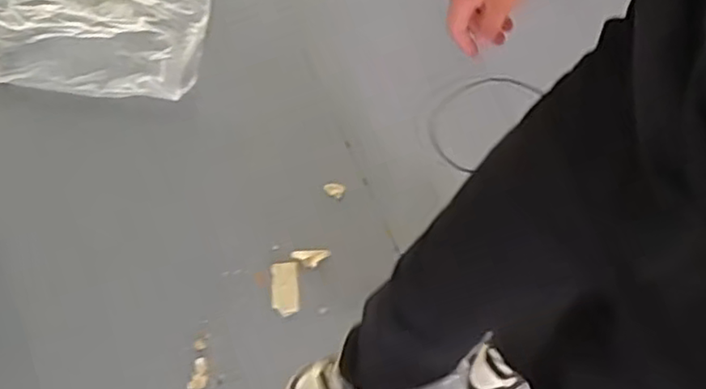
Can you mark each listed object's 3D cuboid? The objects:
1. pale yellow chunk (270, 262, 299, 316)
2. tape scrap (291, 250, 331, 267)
[{"bbox_3d":[-0.147,0.202,1.361,0.057,0.007,0.112,-2,71,-4],"label":"pale yellow chunk"},{"bbox_3d":[-0.092,0.139,1.384,0.082,0.009,0.037,-1,71,-4],"label":"tape scrap"}]

